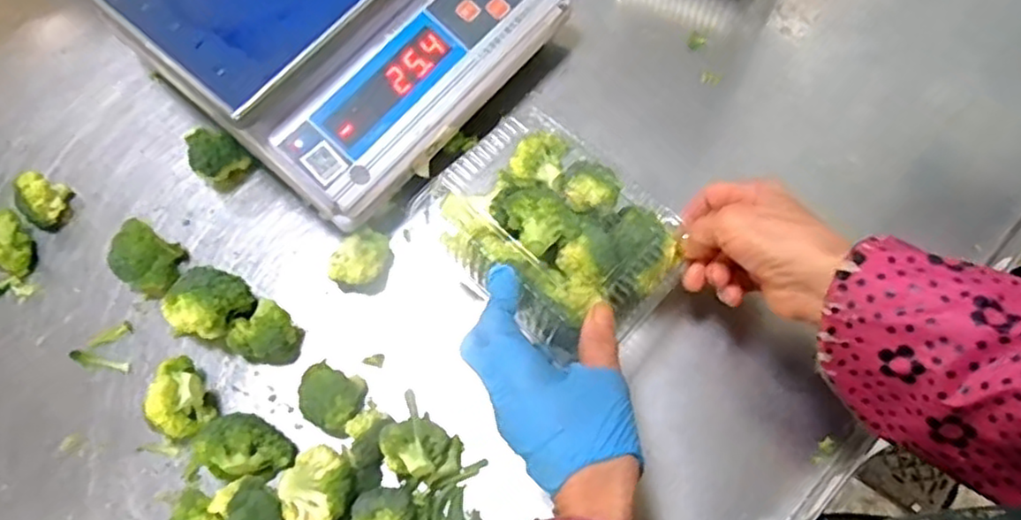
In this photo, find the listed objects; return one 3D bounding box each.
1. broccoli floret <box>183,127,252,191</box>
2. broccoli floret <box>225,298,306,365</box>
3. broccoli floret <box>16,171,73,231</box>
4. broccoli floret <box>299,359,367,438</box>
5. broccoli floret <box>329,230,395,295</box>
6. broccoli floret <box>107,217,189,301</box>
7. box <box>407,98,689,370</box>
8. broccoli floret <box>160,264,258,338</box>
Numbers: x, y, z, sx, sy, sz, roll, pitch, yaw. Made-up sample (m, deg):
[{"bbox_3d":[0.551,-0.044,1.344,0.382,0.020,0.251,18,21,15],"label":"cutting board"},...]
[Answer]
[{"bbox_3d":[-0.255,-0.088,0.605,0.048,0.037,0.040,33,73,14],"label":"broccoli floret"},{"bbox_3d":[-0.188,0.056,0.536,0.046,0.044,0.045,-1,68,2],"label":"broccoli floret"},{"bbox_3d":[-0.401,-0.050,0.600,0.036,0.032,0.039,17,70,9],"label":"broccoli floret"},{"bbox_3d":[-0.133,0.102,0.517,0.046,0.048,0.048,-1,68,2],"label":"broccoli floret"},{"bbox_3d":[-0.118,0.000,0.561,0.039,0.037,0.050,15,69,8],"label":"broccoli floret"},{"bbox_3d":[-0.297,-0.002,0.568,0.058,0.045,0.051,33,73,14],"label":"broccoli floret"},{"bbox_3d":[0.025,-0.029,0.496,0.137,0.056,0.183,-43,72,-14],"label":"box"},{"bbox_3d":[-0.232,0.037,0.543,0.057,0.055,0.053,-1,68,2],"label":"broccoli floret"}]

